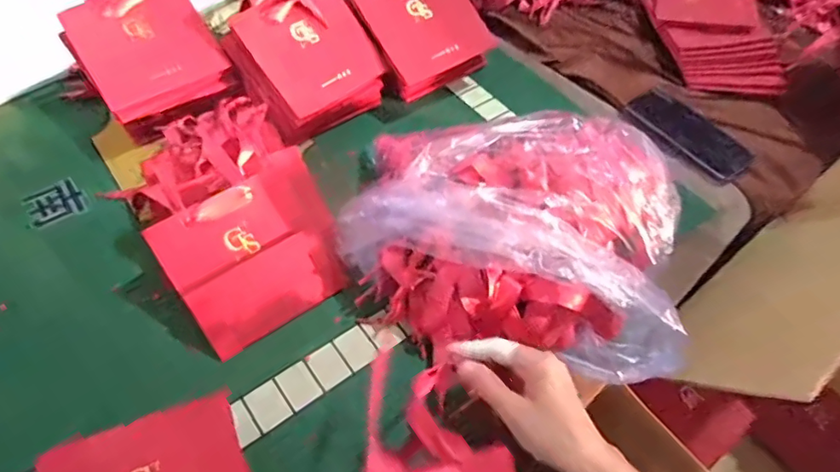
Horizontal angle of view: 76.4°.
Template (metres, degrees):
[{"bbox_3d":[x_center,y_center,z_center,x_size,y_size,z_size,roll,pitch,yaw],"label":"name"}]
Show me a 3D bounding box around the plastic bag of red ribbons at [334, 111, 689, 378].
[{"bbox_3d":[0.085,-0.003,0.518,0.317,0.115,0.252,8,53,0],"label":"plastic bag of red ribbons"}]

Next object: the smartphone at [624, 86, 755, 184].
[{"bbox_3d":[0.347,-0.134,0.691,0.090,0.012,0.158,-29,61,-24],"label":"smartphone"}]

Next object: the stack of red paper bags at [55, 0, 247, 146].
[{"bbox_3d":[-0.313,-0.214,0.620,0.140,0.041,0.172,-32,94,-20],"label":"stack of red paper bags"}]

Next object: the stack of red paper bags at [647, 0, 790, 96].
[{"bbox_3d":[0.444,-0.313,0.811,0.162,0.061,0.240,2,54,-4],"label":"stack of red paper bags"}]

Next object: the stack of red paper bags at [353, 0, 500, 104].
[{"bbox_3d":[-0.009,-0.286,0.706,0.142,0.071,0.199,-34,84,-12],"label":"stack of red paper bags"}]

